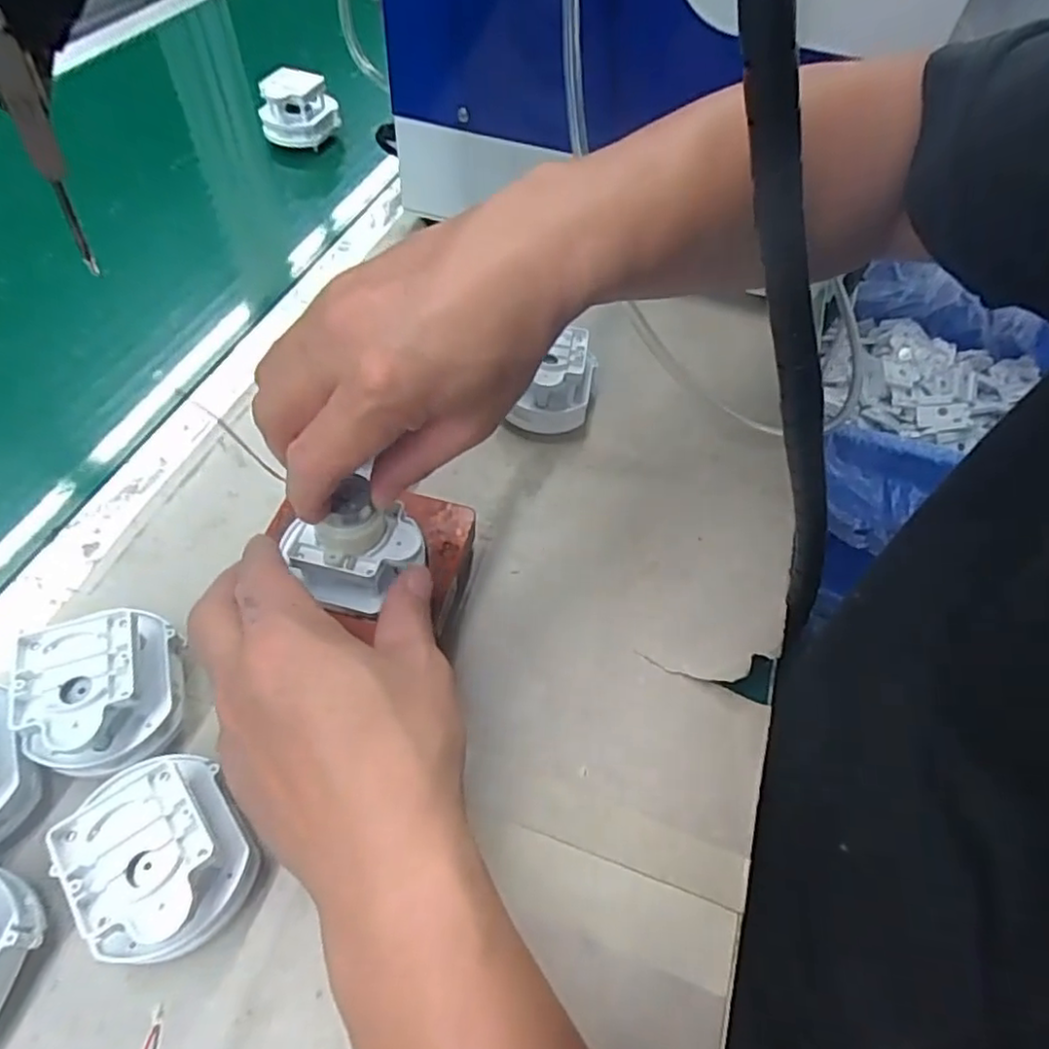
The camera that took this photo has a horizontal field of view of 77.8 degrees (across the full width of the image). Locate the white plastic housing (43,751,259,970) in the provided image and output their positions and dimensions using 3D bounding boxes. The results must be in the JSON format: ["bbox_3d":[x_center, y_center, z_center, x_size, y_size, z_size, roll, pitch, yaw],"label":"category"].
[{"bbox_3d":[-0.135,0.129,0.250,0.052,0.050,0.062,-31,62,-24],"label":"white plastic housing"}]

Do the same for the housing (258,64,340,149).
[{"bbox_3d":[-0.204,-0.379,0.590,0.068,0.043,0.058,-12,57,-12],"label":"housing"}]

